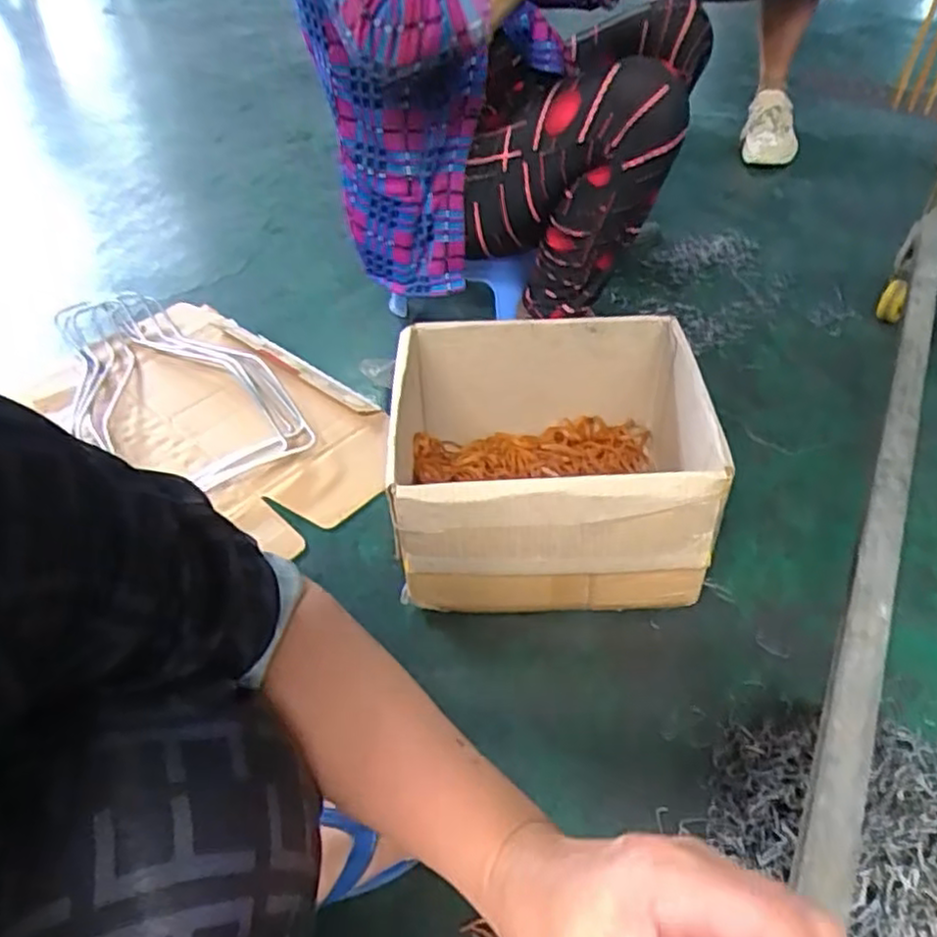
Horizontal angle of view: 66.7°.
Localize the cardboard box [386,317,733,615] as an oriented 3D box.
[{"bbox_3d":[0.089,0.002,0.787,0.308,0.212,0.280,1,45,6],"label":"cardboard box"}]

